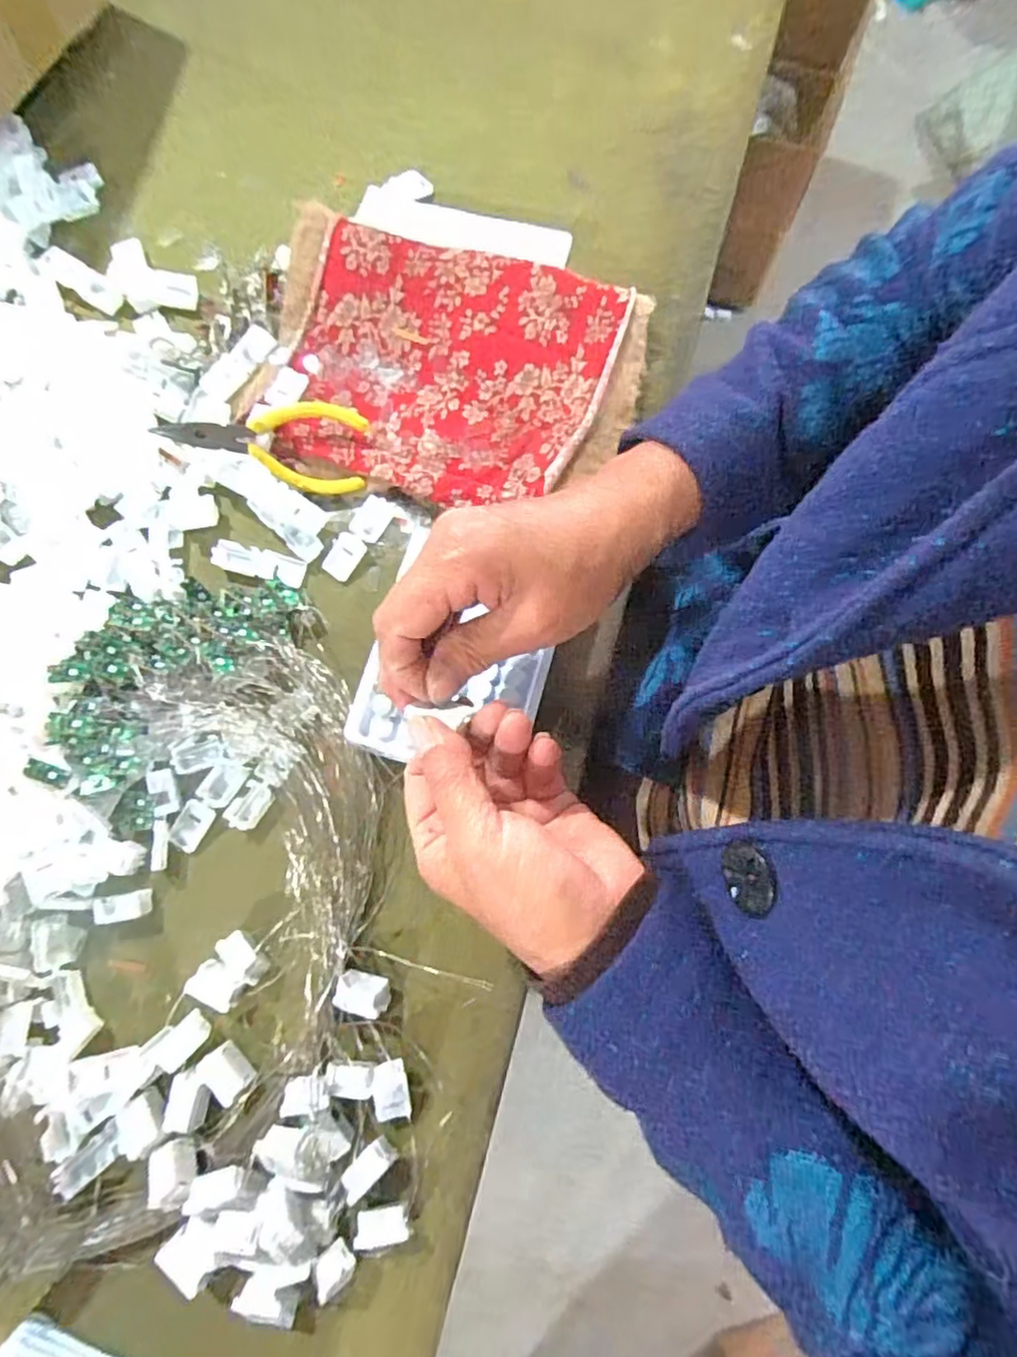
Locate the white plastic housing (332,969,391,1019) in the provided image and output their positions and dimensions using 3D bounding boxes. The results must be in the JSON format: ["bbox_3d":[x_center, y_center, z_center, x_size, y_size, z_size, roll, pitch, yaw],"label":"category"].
[{"bbox_3d":[-0.076,0.165,0.339,0.029,0.017,0.018,10,78,2],"label":"white plastic housing"}]

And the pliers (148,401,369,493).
[{"bbox_3d":[-0.150,-0.147,0.393,0.122,0.009,0.051,9,108,-6],"label":"pliers"}]

